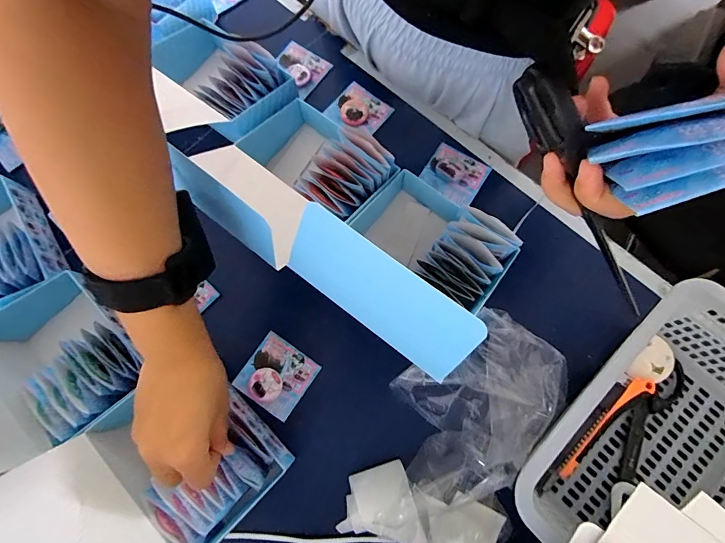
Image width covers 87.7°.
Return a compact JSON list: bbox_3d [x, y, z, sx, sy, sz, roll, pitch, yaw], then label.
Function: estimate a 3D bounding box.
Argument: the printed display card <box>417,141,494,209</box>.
[{"bbox_3d":[0.109,-0.116,0.450,0.069,0.007,0.061,32,77,10],"label":"printed display card"}]

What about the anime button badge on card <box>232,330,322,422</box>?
[{"bbox_3d":[-0.090,0.108,0.397,0.068,0.010,0.066,34,72,8],"label":"anime button badge on card"}]

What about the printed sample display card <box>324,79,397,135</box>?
[{"bbox_3d":[-0.004,-0.206,0.476,0.068,0.010,0.058,38,78,11],"label":"printed sample display card"}]

